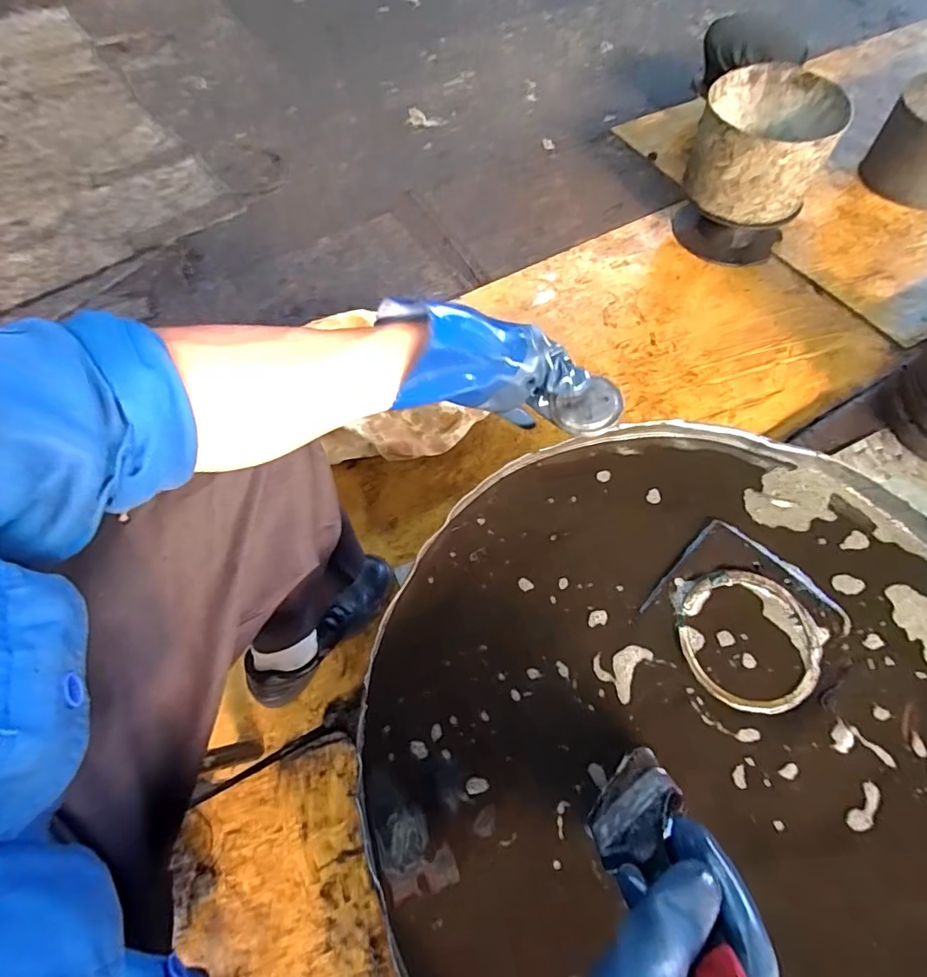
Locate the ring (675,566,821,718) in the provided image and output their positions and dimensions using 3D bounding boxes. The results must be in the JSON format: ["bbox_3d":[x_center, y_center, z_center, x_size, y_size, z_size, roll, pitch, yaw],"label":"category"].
[{"bbox_3d":[0.253,0.131,0.470,0.122,0.007,0.120,0,62,0],"label":"ring"}]

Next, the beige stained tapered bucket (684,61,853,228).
[{"bbox_3d":[0.674,-0.781,1.218,0.287,0.185,0.313,0,62,0],"label":"beige stained tapered bucket"}]

